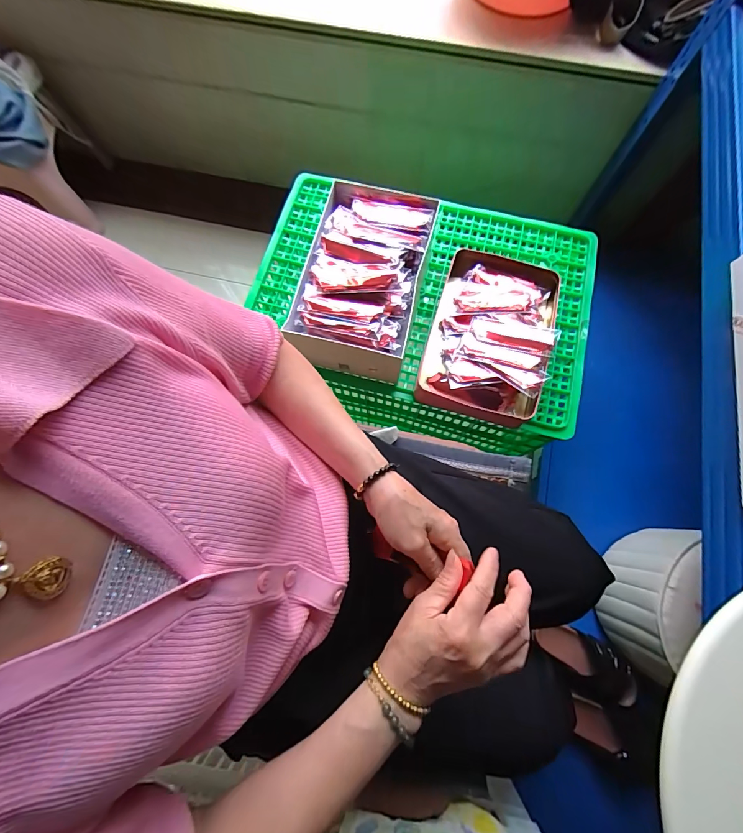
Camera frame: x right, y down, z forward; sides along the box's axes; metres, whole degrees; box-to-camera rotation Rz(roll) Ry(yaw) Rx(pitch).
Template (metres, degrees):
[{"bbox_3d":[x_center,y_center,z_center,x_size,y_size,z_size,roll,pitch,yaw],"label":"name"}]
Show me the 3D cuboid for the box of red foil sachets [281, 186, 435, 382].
[{"bbox_3d":[-0.017,-0.245,0.657,0.196,0.095,0.335,13,75,4],"label":"box of red foil sachets"}]

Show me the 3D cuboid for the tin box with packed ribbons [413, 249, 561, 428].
[{"bbox_3d":[0.214,-0.150,0.666,0.213,0.068,0.316,18,75,5],"label":"tin box with packed ribbons"}]

